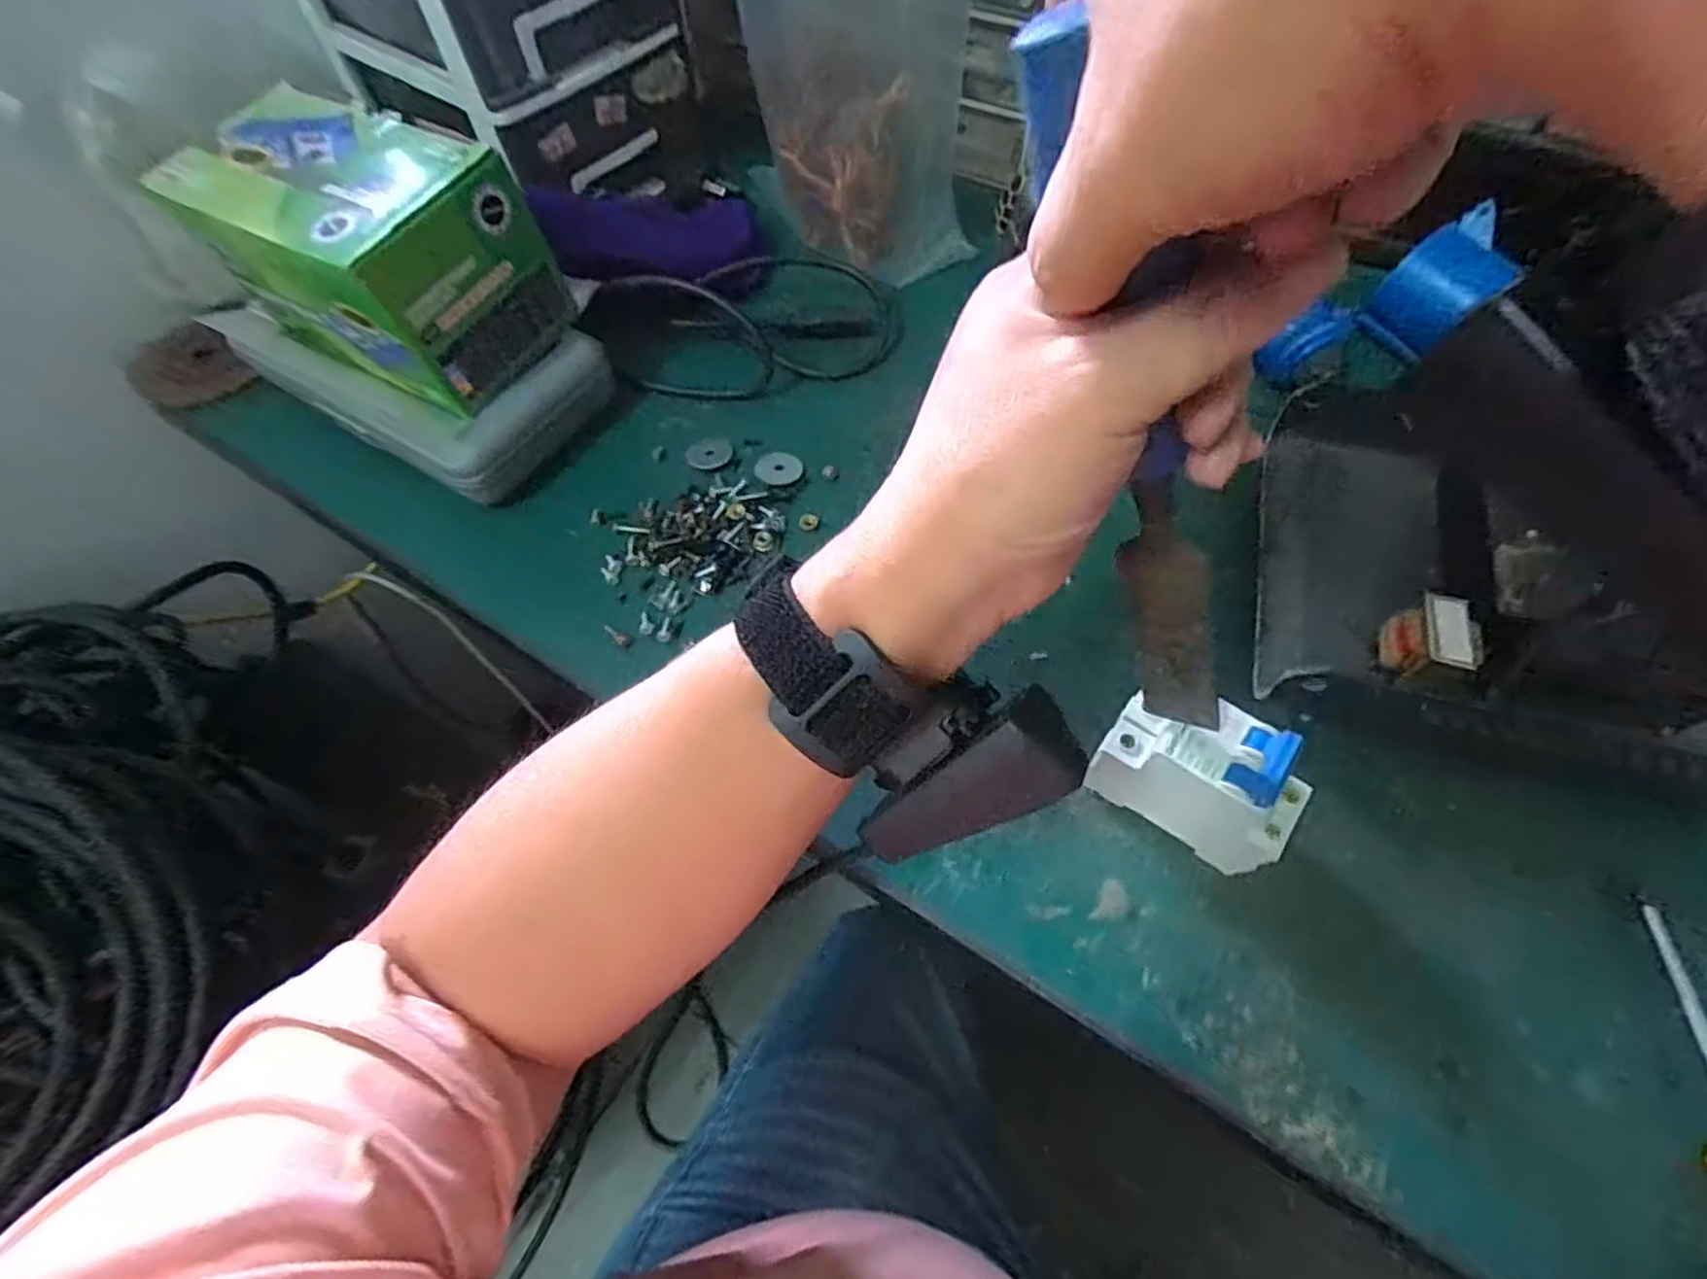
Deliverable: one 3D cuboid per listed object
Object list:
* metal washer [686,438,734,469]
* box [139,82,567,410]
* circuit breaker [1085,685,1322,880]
[{"bbox_3d":[-0.090,-0.117,0.452,0.029,0.004,0.024,-13,60,-5],"label":"metal washer"},{"bbox_3d":[-0.269,-0.218,0.409,0.170,0.097,0.102,24,64,15],"label":"box"},{"bbox_3d":[0.146,0.058,0.309,0.078,0.076,0.037,30,65,18],"label":"circuit breaker"}]

